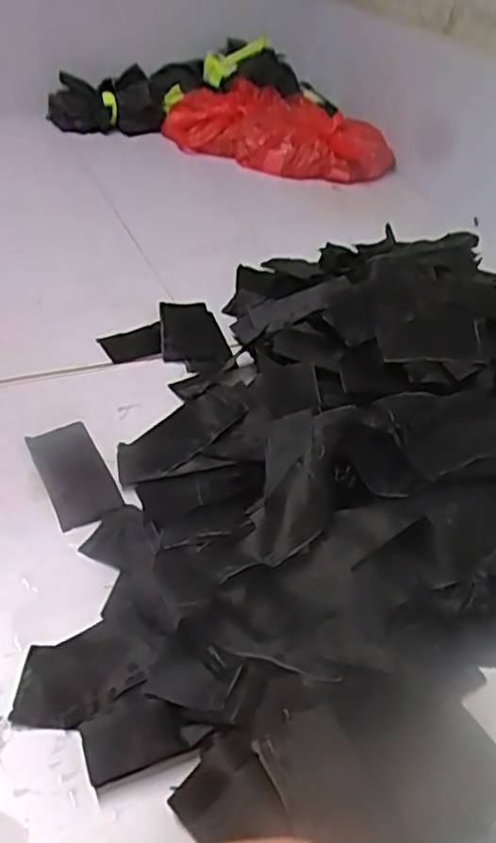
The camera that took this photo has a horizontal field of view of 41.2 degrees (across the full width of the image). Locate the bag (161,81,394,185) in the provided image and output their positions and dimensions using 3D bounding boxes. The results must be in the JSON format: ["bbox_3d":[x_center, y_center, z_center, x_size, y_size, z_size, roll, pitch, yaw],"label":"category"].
[{"bbox_3d":[0.050,-0.533,1.212,0.410,0.101,0.154,20,41,16],"label":"bag"}]

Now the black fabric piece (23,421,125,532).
[{"bbox_3d":[-0.149,0.044,0.567,0.053,0.008,0.123,-20,40,-20],"label":"black fabric piece"}]

